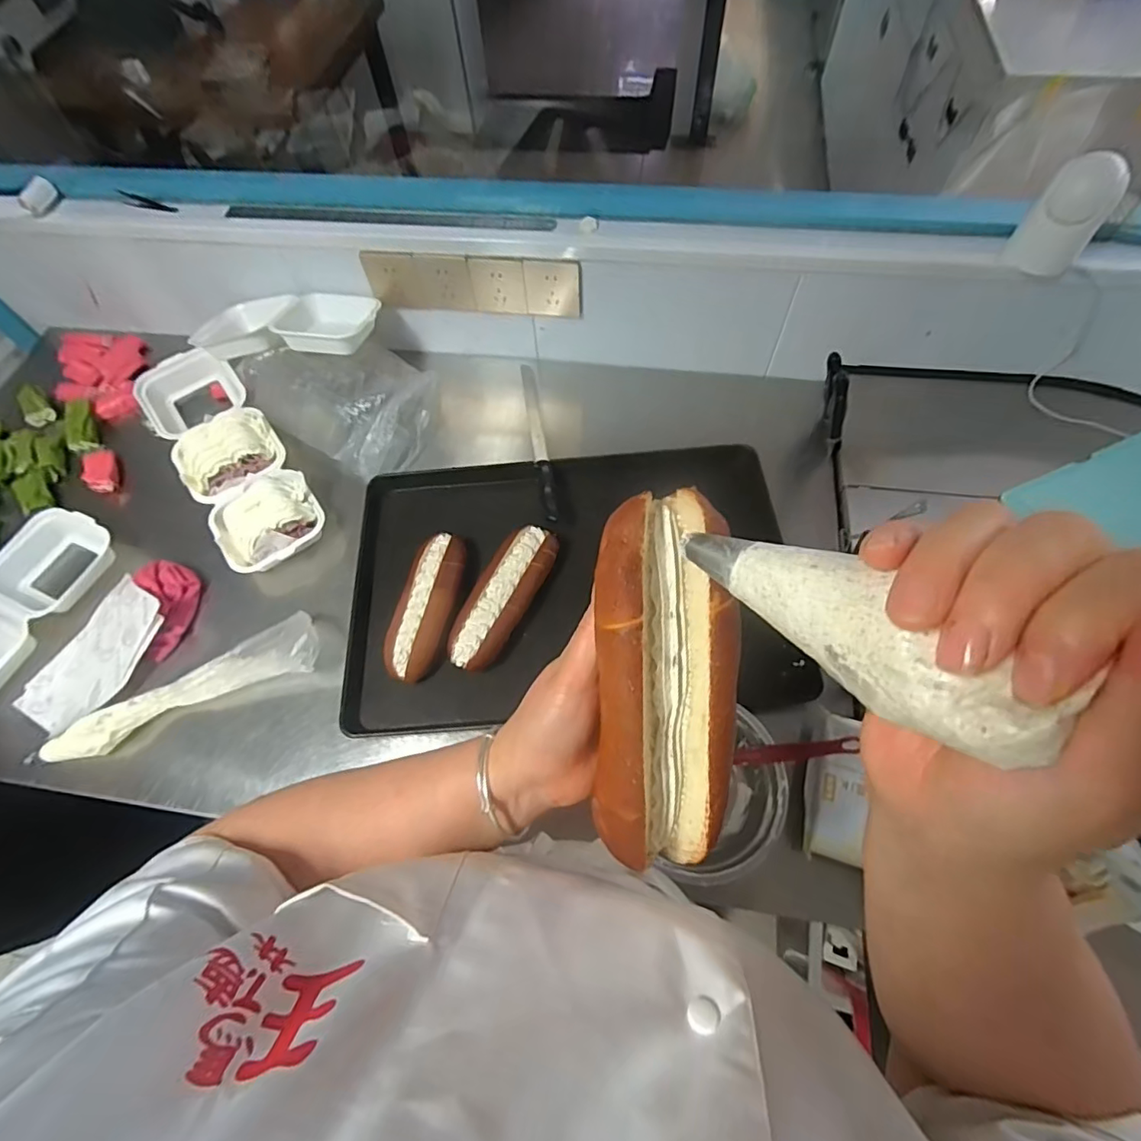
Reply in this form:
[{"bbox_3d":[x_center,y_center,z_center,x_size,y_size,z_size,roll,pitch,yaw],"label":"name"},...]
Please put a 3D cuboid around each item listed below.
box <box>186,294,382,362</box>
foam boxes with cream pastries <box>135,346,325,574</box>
[{"bbox_3d":[-0.442,-0.388,0.862,0.276,0.062,0.142,10,64,7],"label":"box"},{"bbox_3d":[-0.517,-0.176,0.839,0.140,0.084,0.396,-36,67,-15],"label":"foam boxes with cream pastries"}]

